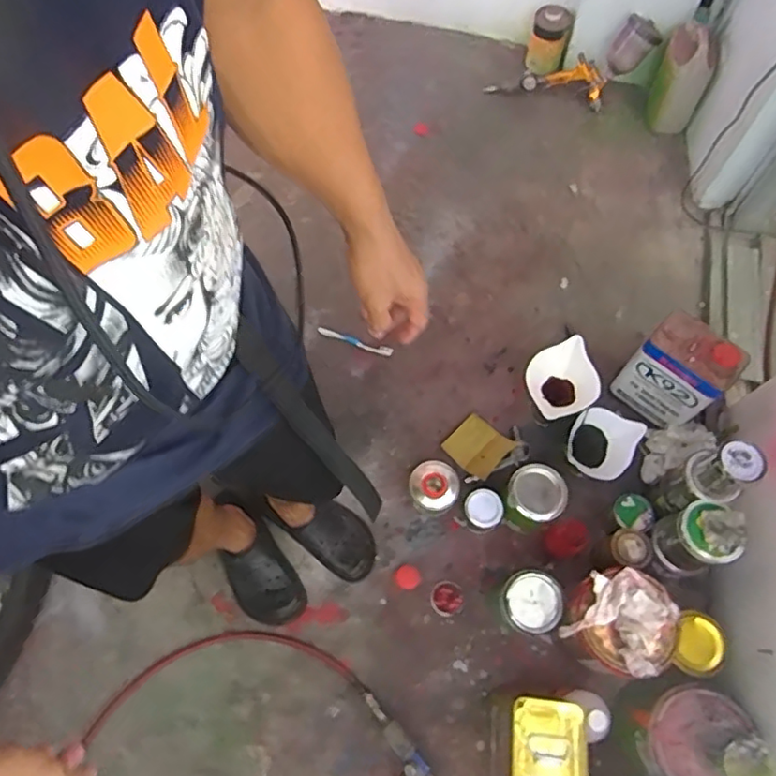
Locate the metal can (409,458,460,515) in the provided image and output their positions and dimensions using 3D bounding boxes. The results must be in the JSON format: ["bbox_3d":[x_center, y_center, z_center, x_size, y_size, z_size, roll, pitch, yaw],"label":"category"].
[{"bbox_3d":[0.097,0.208,1.213,0.099,0.069,0.099,-1,65,1],"label":"metal can"}]

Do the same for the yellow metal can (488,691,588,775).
[{"bbox_3d":[0.237,0.598,0.943,0.112,0.251,0.181,5,65,4],"label":"yellow metal can"}]

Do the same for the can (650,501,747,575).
[{"bbox_3d":[0.539,0.260,1.009,0.103,0.120,0.101,-1,65,1],"label":"can"}]

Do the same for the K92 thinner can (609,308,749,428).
[{"bbox_3d":[0.584,-0.023,1.185,0.121,0.236,0.167,-40,70,-16],"label":"K92 thinner can"}]

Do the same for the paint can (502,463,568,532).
[{"bbox_3d":[0.286,0.222,1.151,0.109,0.109,0.111,-1,65,1],"label":"paint can"}]

